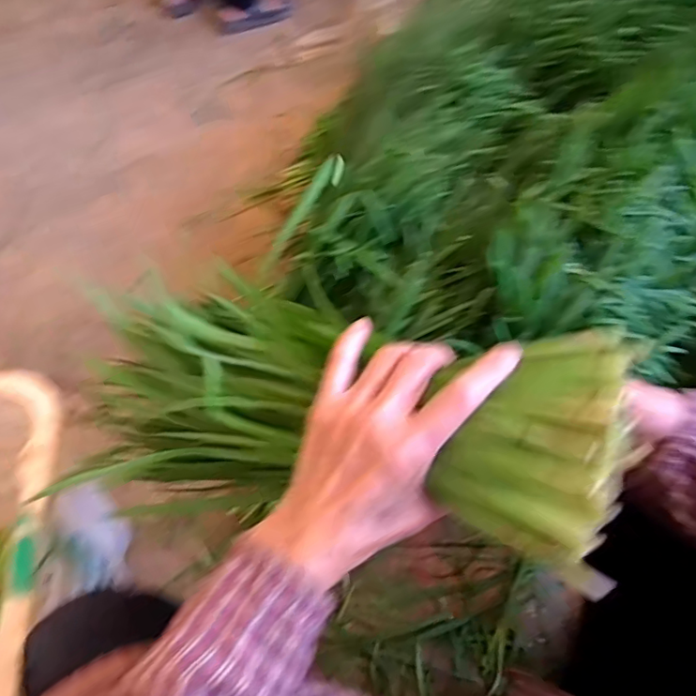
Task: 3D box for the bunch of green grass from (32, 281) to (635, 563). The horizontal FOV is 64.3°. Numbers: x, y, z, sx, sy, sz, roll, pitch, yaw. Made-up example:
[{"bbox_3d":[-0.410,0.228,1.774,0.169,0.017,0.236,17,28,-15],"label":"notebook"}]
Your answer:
[{"bbox_3d":[-0.031,0.031,0.362,0.379,0.111,0.148,2,50,33],"label":"bunch of green grass"}]

